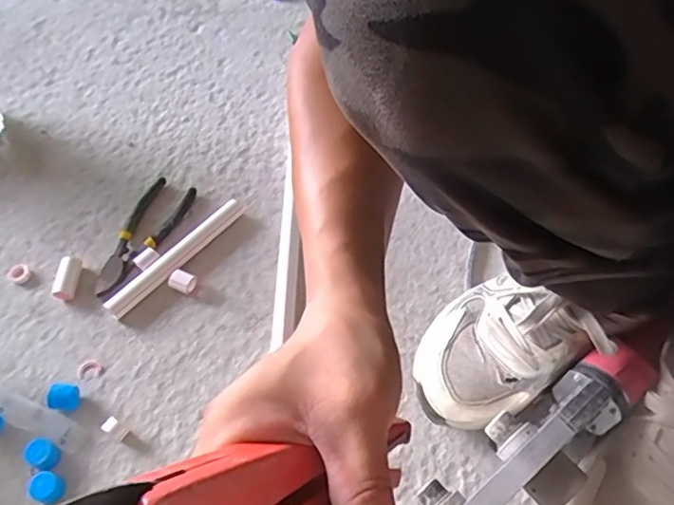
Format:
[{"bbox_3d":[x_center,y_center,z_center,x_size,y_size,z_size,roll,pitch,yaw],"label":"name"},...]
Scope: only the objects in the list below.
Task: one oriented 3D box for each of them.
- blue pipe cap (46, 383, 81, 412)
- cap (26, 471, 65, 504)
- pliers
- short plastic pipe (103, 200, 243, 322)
[{"bbox_3d":[-0.249,0.133,0.524,0.024,0.024,0.023,7,57,8],"label":"blue pipe cap"},{"bbox_3d":[-0.243,0.197,0.481,0.023,0.021,0.023,-2,56,2],"label":"cap"},{"bbox_3d":[-0.213,-0.020,0.627,0.056,0.013,0.160,15,58,13],"label":"pliers"},{"bbox_3d":[-0.168,0.004,0.610,0.020,0.025,0.175,33,64,23],"label":"short plastic pipe"}]

